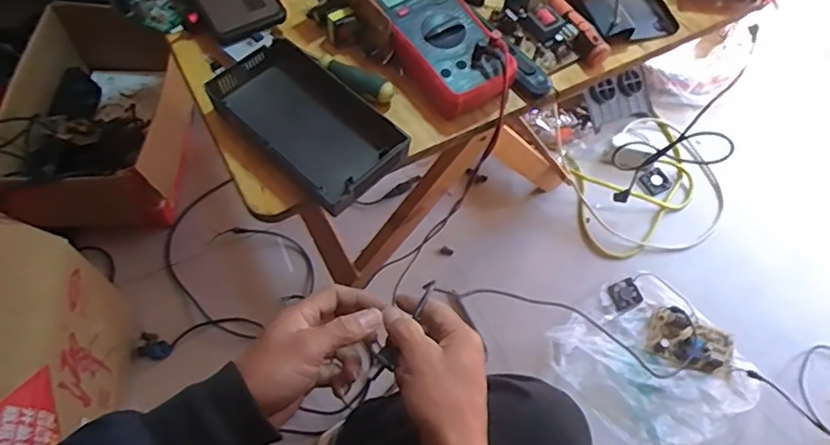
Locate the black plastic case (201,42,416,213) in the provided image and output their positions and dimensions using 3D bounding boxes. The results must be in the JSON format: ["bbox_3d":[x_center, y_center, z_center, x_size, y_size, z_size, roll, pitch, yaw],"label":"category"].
[{"bbox_3d":[-0.100,-0.094,0.558,0.186,0.037,0.118,39,67,17],"label":"black plastic case"}]

